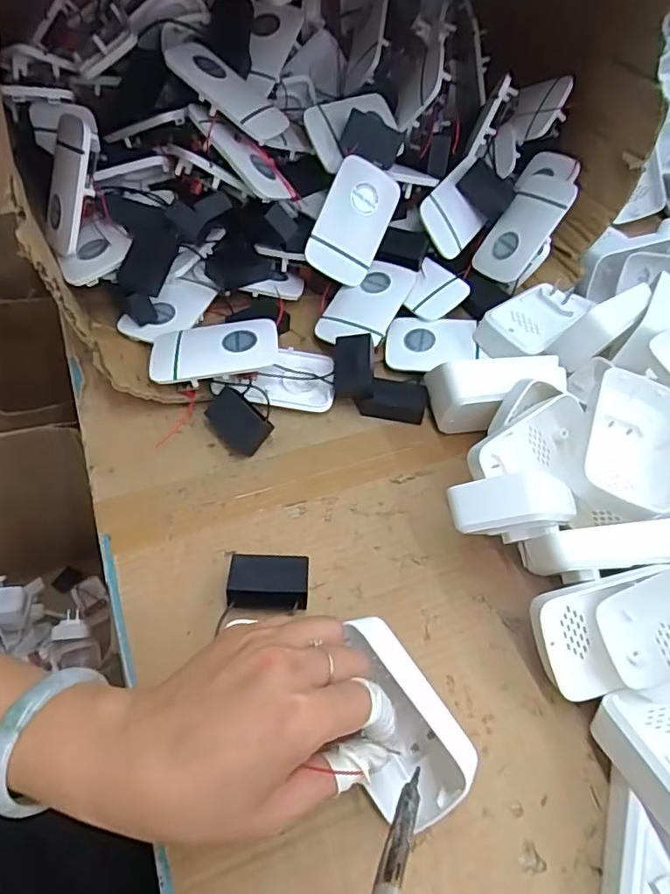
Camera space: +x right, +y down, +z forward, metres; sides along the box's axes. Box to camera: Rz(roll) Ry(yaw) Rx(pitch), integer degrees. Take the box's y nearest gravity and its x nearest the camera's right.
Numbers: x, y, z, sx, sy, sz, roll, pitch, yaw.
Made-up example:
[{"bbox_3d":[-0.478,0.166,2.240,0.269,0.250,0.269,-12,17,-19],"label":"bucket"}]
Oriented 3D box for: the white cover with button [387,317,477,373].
[{"bbox_3d":[0.082,-0.088,0.489,0.076,0.011,0.053,0,63,4],"label":"white cover with button"}]

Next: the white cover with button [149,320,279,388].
[{"bbox_3d":[-0.092,-0.074,0.437,0.096,0.009,0.054,-10,50,0],"label":"white cover with button"}]

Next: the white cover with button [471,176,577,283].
[{"bbox_3d":[0.166,-0.196,0.511,0.012,0.097,0.059,20,22,-48],"label":"white cover with button"}]

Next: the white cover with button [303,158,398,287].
[{"bbox_3d":[0.016,-0.191,0.485,0.058,0.096,0.009,23,7,-17],"label":"white cover with button"}]

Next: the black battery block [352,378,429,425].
[{"bbox_3d":[0.045,-0.037,0.457,0.055,0.024,0.029,7,51,1],"label":"black battery block"}]

